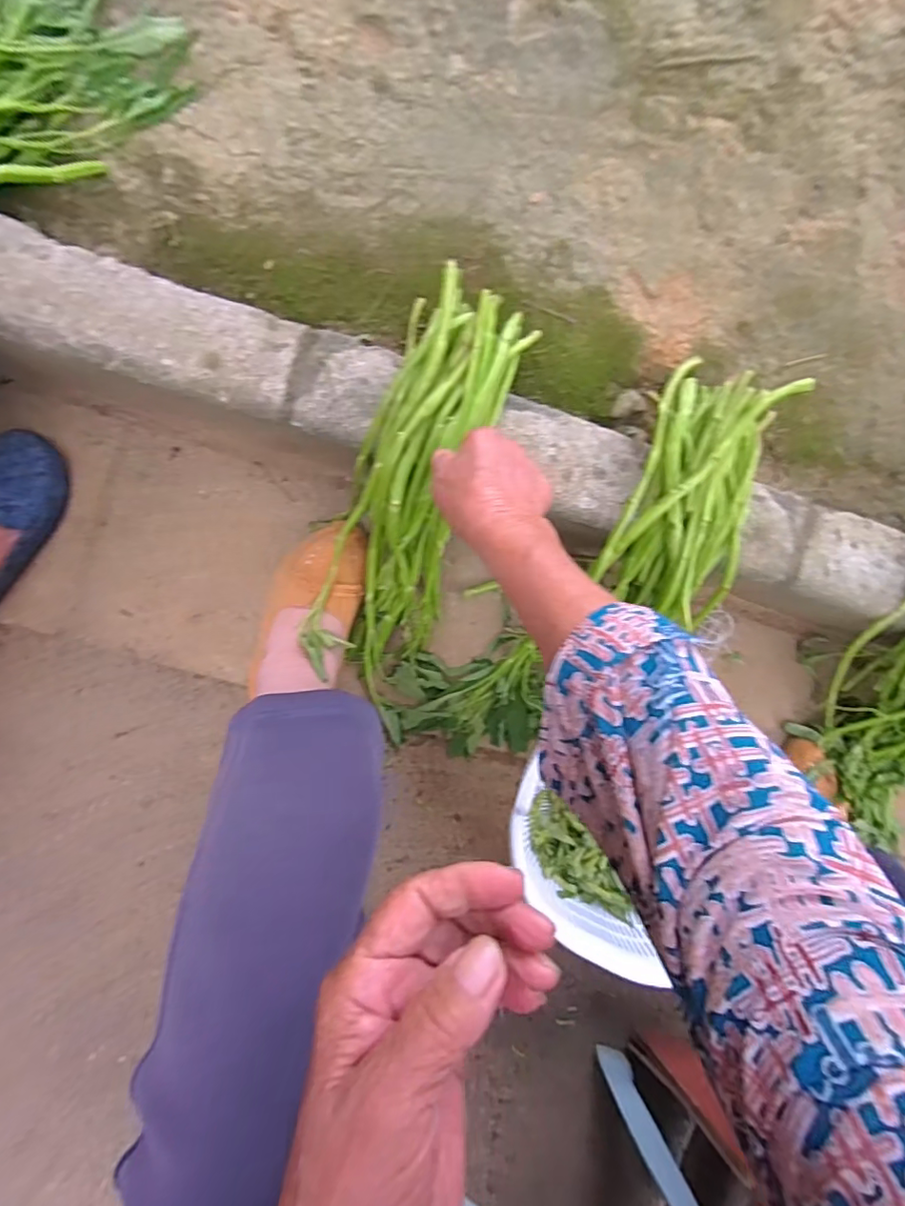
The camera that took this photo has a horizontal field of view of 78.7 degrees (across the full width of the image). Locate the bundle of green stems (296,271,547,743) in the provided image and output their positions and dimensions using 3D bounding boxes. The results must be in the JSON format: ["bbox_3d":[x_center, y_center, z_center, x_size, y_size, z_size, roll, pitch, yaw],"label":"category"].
[{"bbox_3d":[-0.046,-0.069,0.522,0.120,0.100,0.416,15,114,-9],"label":"bundle of green stems"}]

